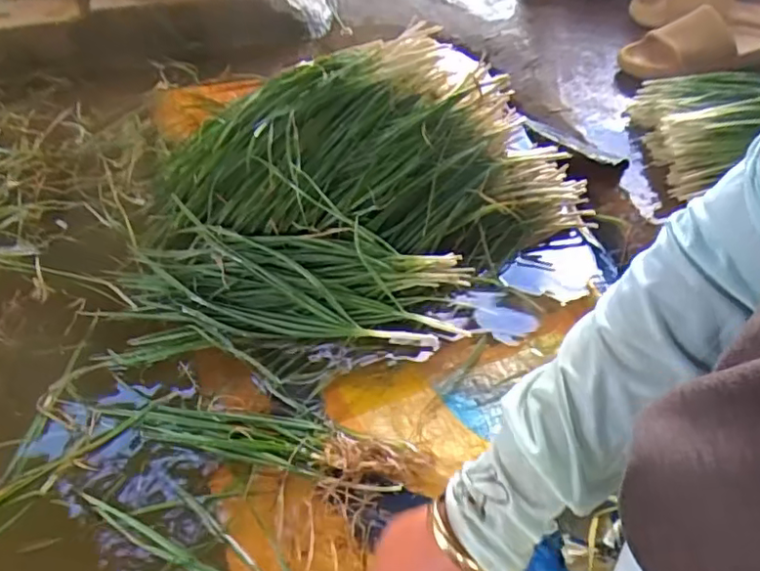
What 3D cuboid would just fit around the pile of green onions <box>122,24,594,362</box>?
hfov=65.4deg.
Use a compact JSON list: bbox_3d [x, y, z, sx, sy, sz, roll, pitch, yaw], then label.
[{"bbox_3d":[-0.047,-0.133,0.696,0.524,0.149,0.427,-22,49,-20],"label":"pile of green onions"}]

